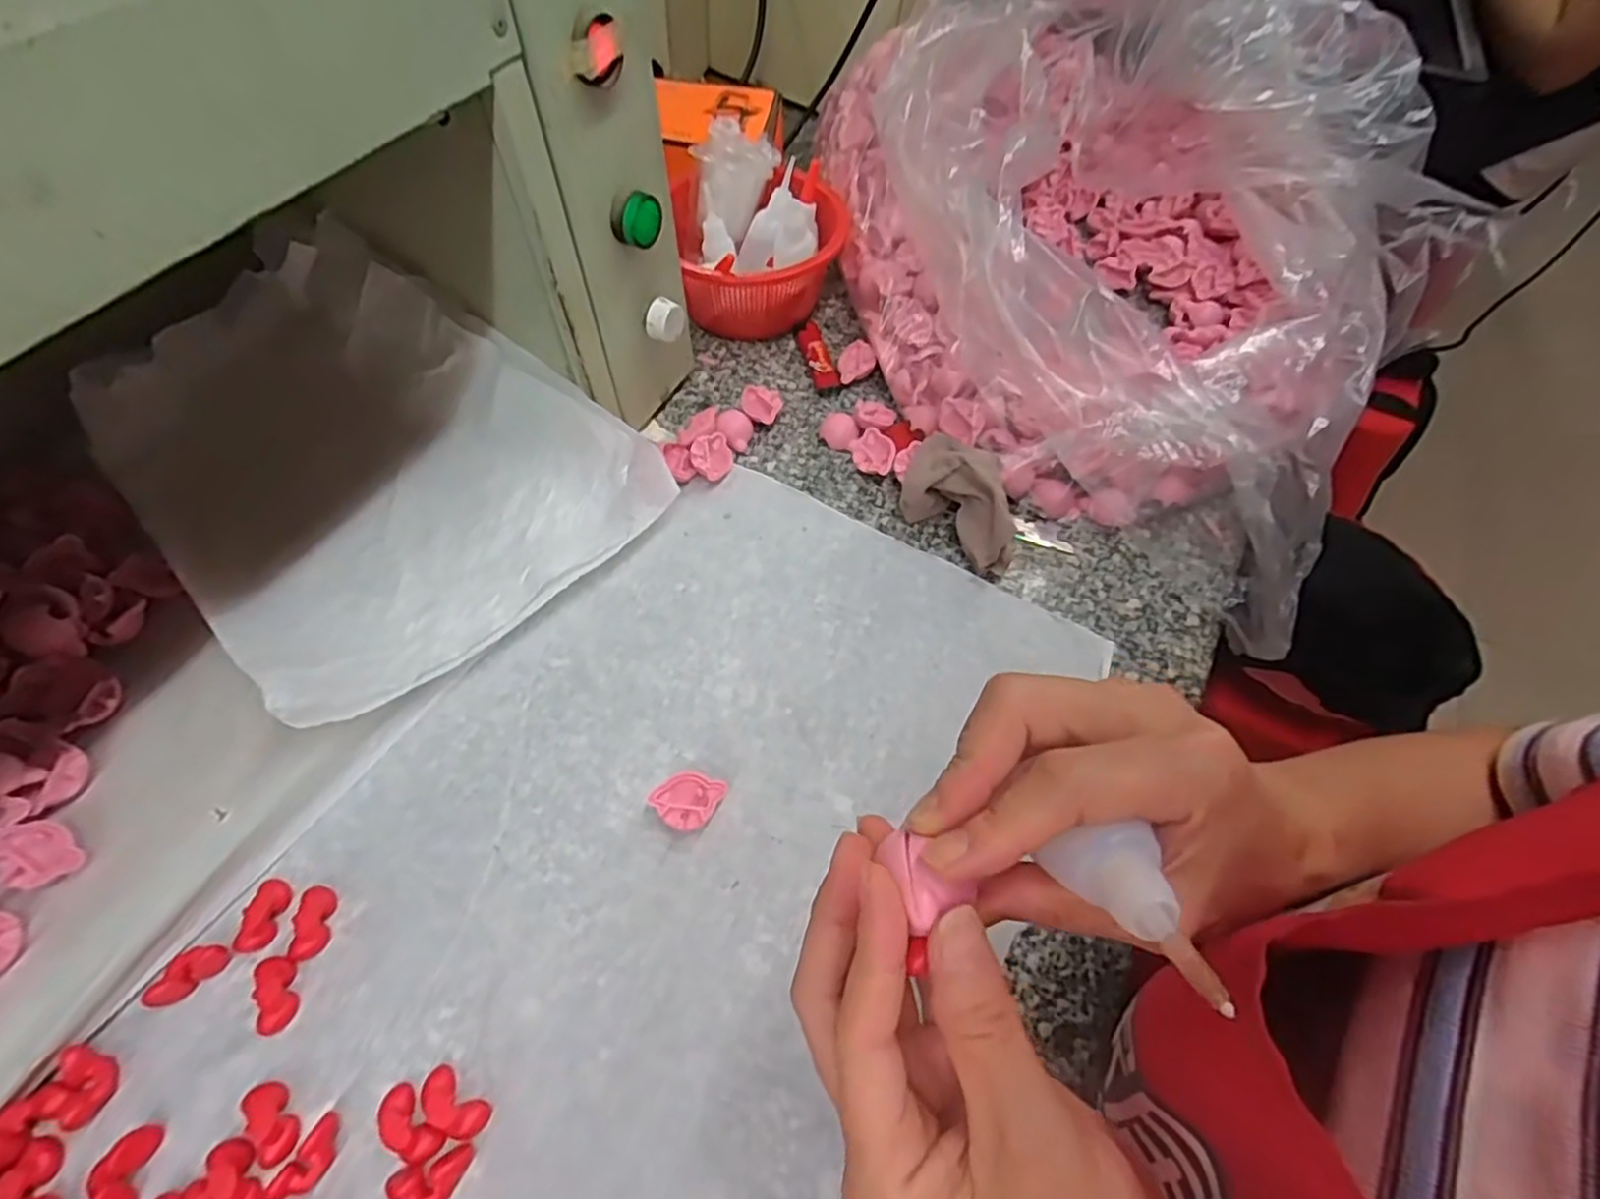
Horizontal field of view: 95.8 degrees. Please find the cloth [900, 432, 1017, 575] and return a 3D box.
[{"bbox_3d":[0.108,-0.065,0.459,0.059,0.045,0.089,-40,67,-23],"label":"cloth"}]

